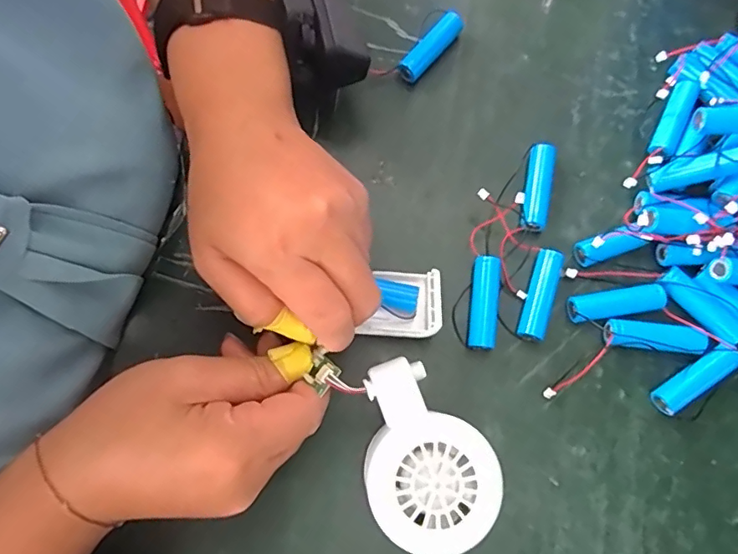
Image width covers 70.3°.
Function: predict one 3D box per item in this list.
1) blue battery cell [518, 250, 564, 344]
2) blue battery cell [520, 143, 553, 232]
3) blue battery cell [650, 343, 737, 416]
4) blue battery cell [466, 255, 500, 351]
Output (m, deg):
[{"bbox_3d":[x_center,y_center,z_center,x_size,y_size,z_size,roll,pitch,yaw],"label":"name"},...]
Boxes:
[{"bbox_3d":[0.094,0.010,0.290,0.014,0.013,0.049,17,76,4],"label":"blue battery cell"},{"bbox_3d":[0.096,-0.052,0.304,0.015,0.016,0.050,8,76,2],"label":"blue battery cell"},{"bbox_3d":[0.172,0.054,0.277,0.047,0.015,0.017,-36,78,-8],"label":"blue battery cell"},{"bbox_3d":[0.063,0.015,0.290,0.014,0.016,0.050,7,76,2],"label":"blue battery cell"}]

